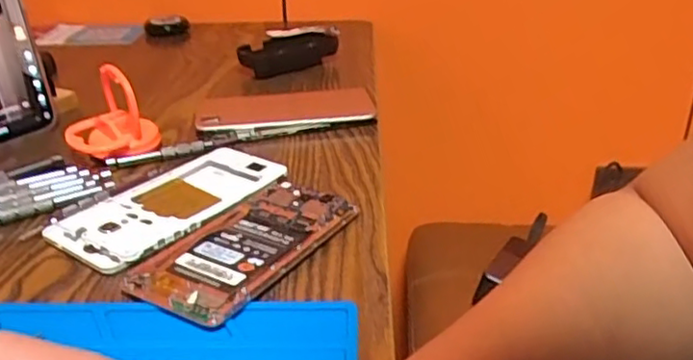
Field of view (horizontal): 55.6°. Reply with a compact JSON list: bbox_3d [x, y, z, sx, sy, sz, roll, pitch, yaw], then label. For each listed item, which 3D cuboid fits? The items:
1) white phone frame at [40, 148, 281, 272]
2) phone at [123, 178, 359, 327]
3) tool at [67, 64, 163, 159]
[{"bbox_3d":[-0.116,0.011,0.439,0.082,0.006,0.145,19,34,34],"label":"white phone frame"},{"bbox_3d":[-0.058,0.037,0.392,0.073,0.007,0.139,15,32,30],"label":"phone"},{"bbox_3d":[-0.184,-0.053,0.510,0.067,0.061,0.052,-13,29,-20],"label":"tool"}]

